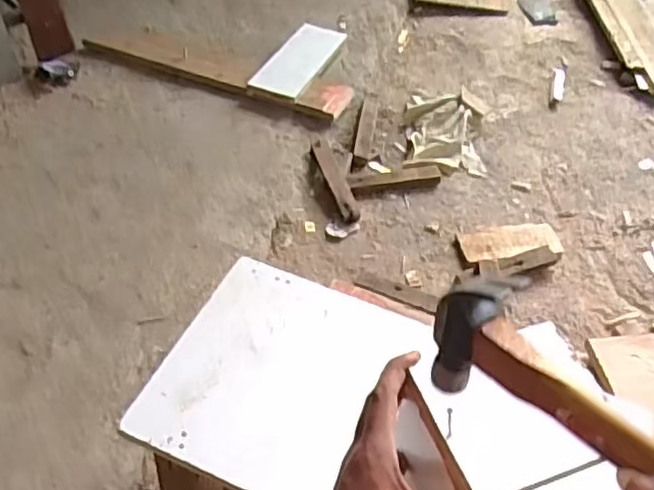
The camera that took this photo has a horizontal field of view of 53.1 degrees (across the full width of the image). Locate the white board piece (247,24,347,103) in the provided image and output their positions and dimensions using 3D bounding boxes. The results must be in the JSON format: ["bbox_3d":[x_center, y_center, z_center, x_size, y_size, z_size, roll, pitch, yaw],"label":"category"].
[{"bbox_3d":[-0.056,-0.371,1.320,0.116,0.011,0.251,15,51,20],"label":"white board piece"}]

